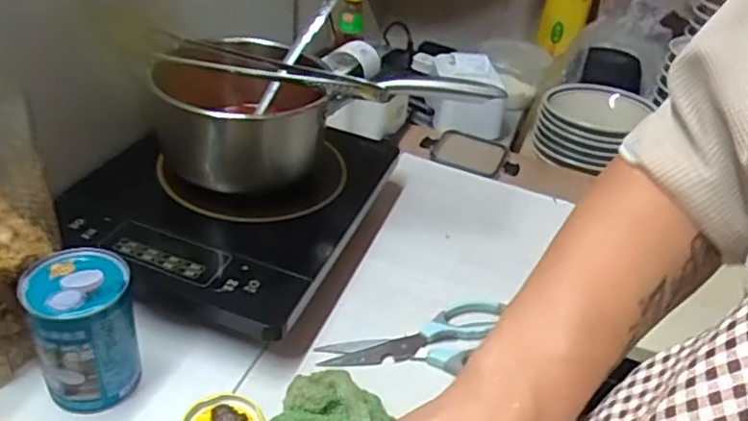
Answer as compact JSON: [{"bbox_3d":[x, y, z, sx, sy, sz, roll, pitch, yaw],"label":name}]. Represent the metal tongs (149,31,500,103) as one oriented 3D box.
[{"bbox_3d":[-0.059,-0.148,0.661,0.388,0.029,0.072,10,36,6],"label":"metal tongs"}]

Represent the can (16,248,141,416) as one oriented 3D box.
[{"bbox_3d":[-0.231,0.097,0.485,0.073,0.111,0.073,4,36,-3],"label":"can"}]

